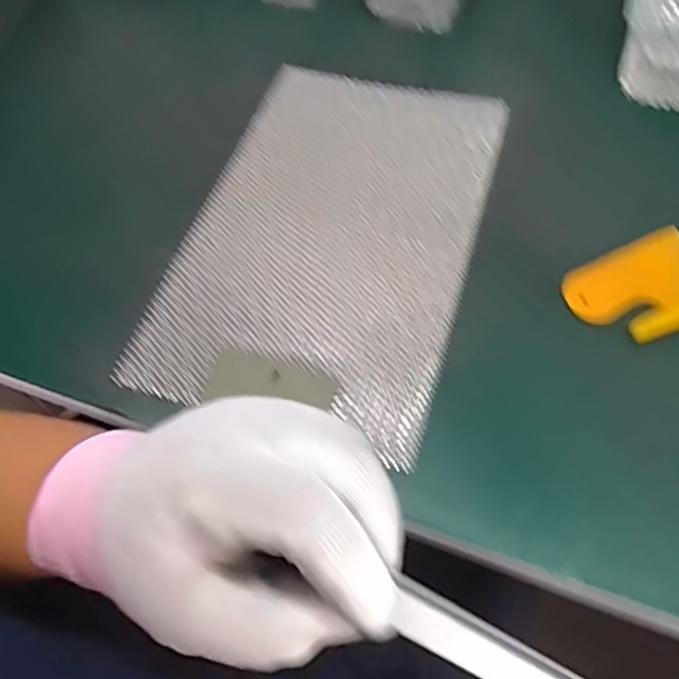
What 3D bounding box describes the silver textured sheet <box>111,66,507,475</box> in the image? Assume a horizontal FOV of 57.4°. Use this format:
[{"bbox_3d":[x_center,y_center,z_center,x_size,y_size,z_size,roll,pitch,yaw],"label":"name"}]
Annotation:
[{"bbox_3d":[-0.005,-0.086,0.477,0.204,0.013,0.328,14,62,12],"label":"silver textured sheet"}]

